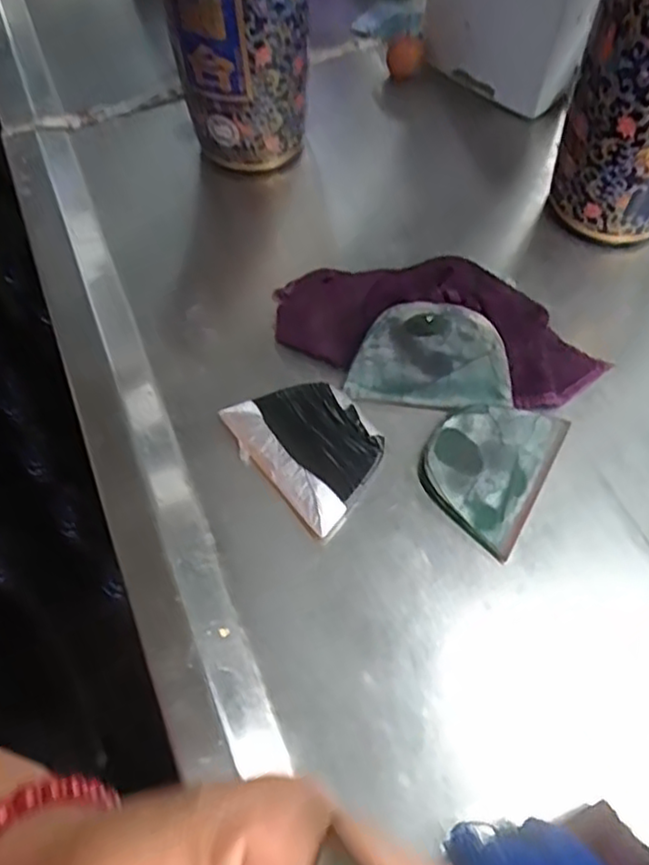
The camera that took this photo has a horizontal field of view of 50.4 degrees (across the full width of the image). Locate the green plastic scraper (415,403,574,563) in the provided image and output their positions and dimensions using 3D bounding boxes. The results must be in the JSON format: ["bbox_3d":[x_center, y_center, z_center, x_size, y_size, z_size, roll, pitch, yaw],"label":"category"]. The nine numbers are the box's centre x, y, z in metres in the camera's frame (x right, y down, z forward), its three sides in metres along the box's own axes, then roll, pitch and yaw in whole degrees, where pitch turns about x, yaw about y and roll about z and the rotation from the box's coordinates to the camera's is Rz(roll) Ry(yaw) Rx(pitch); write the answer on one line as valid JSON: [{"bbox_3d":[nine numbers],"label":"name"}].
[{"bbox_3d":[0.082,0.015,0.350,0.058,0.009,0.080,26,68,17],"label":"green plastic scraper"}]

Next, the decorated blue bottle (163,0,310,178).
[{"bbox_3d":[-0.051,-0.247,0.407,0.081,0.173,0.071,-13,63,-2],"label":"decorated blue bottle"}]

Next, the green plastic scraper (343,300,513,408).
[{"bbox_3d":[0.057,-0.042,0.368,0.084,0.004,0.053,4,97,7],"label":"green plastic scraper"}]

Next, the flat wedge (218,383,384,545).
[{"bbox_3d":[-0.007,0.005,0.356,0.061,0.012,0.082,-39,67,-15],"label":"flat wedge"}]

